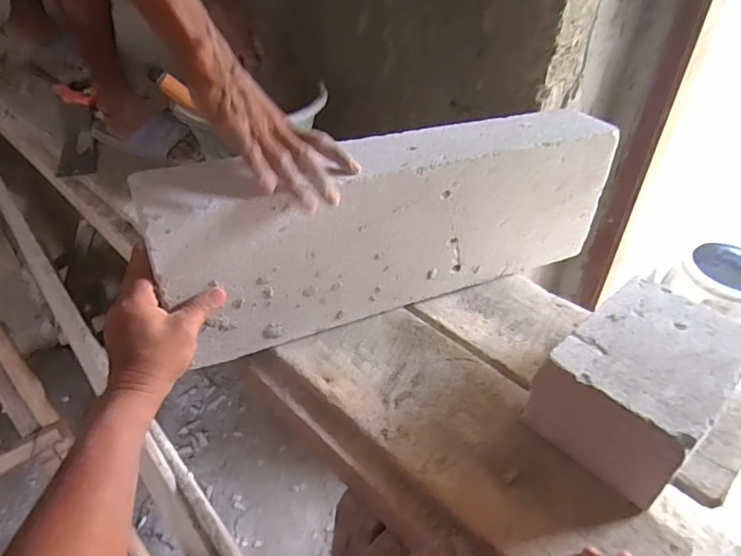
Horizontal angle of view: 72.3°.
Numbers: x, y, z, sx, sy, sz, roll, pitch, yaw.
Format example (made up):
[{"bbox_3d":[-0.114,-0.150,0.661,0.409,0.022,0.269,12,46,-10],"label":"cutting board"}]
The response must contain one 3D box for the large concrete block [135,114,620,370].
[{"bbox_3d":[0.041,-0.068,0.618,0.554,0.209,0.083,-14,41,-22],"label":"large concrete block"}]

